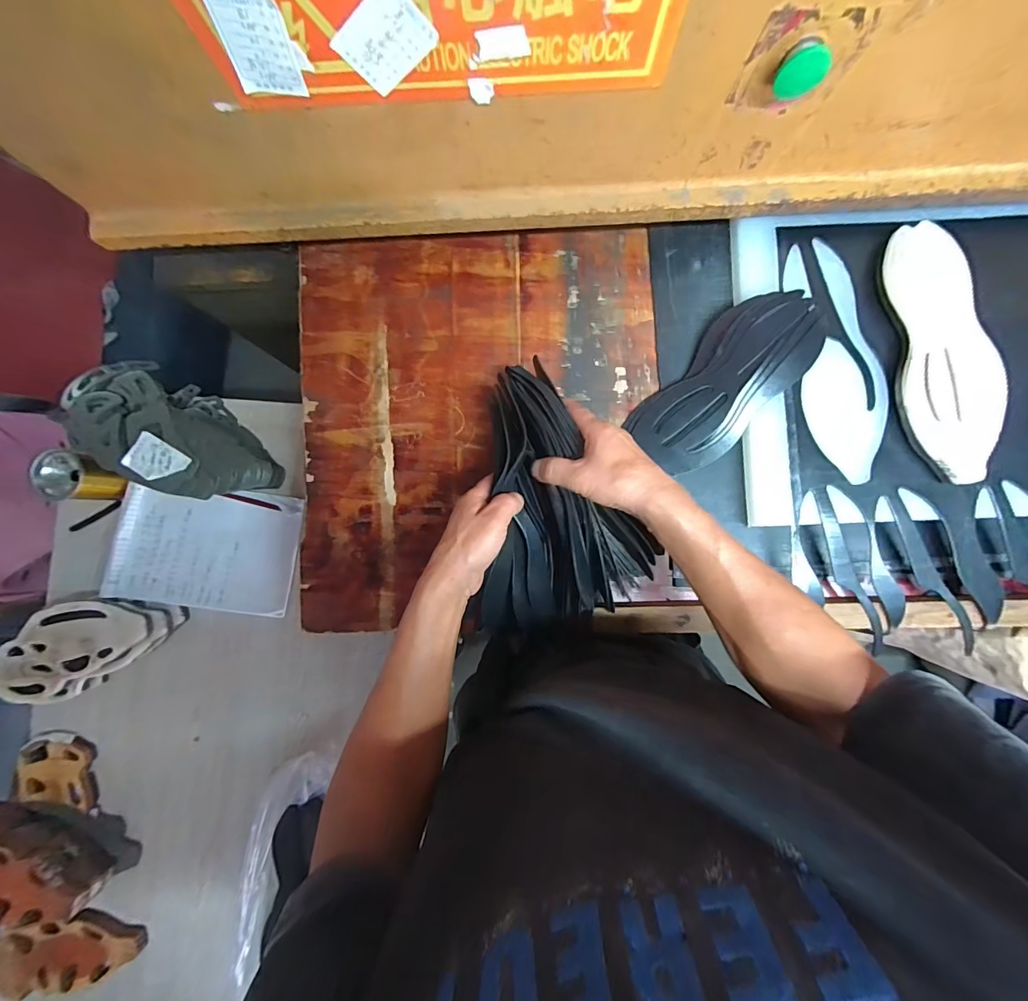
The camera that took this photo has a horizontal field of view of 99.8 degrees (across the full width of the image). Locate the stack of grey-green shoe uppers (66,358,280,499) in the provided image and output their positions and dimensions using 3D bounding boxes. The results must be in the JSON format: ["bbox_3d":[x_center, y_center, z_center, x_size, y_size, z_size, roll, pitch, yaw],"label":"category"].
[{"bbox_3d":[-0.469,-0.081,0.611,0.251,0.151,0.133,34,88,3],"label":"stack of grey-green shoe uppers"}]

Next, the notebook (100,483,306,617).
[{"bbox_3d":[-0.483,0.074,0.682,0.279,0.035,0.186,8,87,2],"label":"notebook"}]

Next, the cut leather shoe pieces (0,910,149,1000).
[{"bbox_3d":[-0.674,0.677,0.648,0.216,0.030,0.107,-14,87,1],"label":"cut leather shoe pieces"}]

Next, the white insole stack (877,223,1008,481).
[{"bbox_3d":[0.487,-0.167,0.494,0.090,0.032,0.287,-7,87,1],"label":"white insole stack"}]

